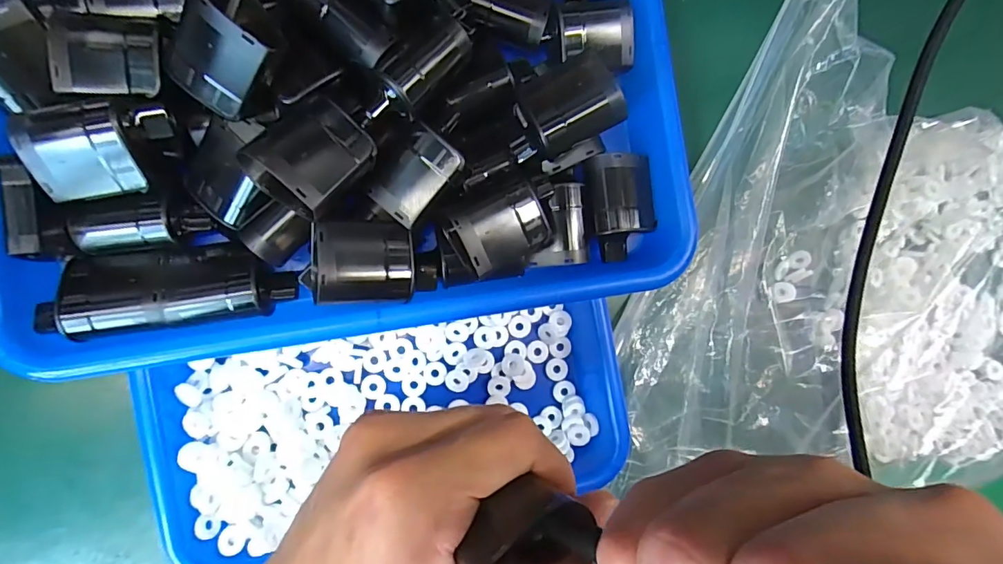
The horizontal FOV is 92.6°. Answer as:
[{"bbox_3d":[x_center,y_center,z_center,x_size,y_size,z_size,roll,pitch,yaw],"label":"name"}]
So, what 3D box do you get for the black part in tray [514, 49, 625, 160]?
[{"bbox_3d":[0.029,-0.081,0.228,0.048,0.032,0.036,-25,92,-8],"label":"black part in tray"}]

